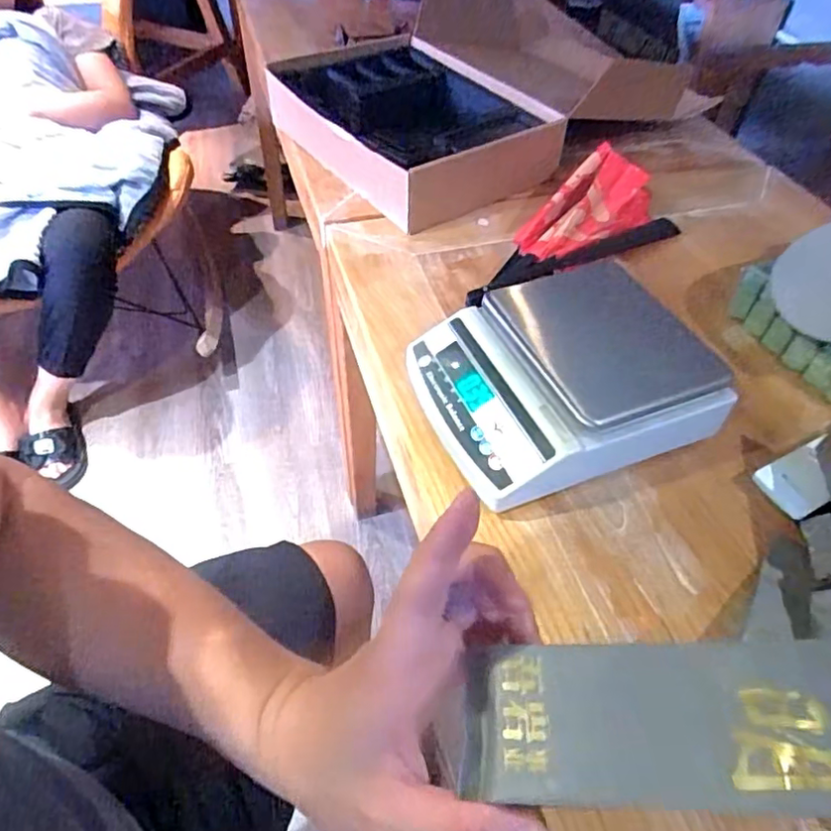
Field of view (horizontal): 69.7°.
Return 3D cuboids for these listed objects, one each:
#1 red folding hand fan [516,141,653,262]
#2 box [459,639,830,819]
[{"bbox_3d":[0.199,-0.258,0.737,0.196,0.063,0.101,-29,57,-24],"label":"red folding hand fan"},{"bbox_3d":[0.085,0.114,0.221,0.136,0.016,0.054,-8,49,14],"label":"box"}]

